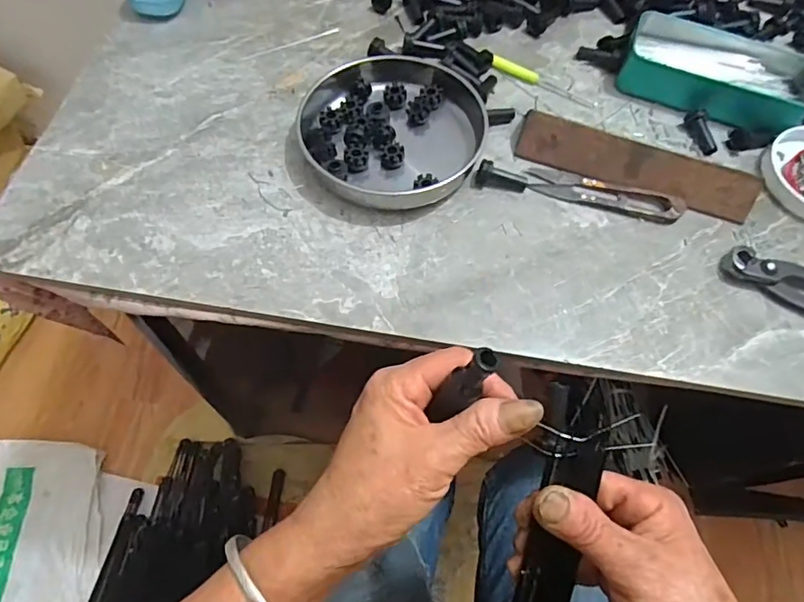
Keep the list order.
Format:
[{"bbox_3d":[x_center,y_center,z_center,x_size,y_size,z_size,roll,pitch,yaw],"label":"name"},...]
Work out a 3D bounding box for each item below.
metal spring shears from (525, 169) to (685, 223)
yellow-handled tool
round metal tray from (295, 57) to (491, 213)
[{"bbox_3d":[0.154,-0.081,0.401,0.114,0.011,0.023,17,62,5],"label":"metal spring shears"},{"bbox_3d":[0.124,-0.191,0.455,0.097,0.012,0.012,19,63,6],"label":"yellow-handled tool"},{"bbox_3d":[-0.009,-0.139,0.409,0.136,0.031,0.143,2,62,-3],"label":"round metal tray"}]

